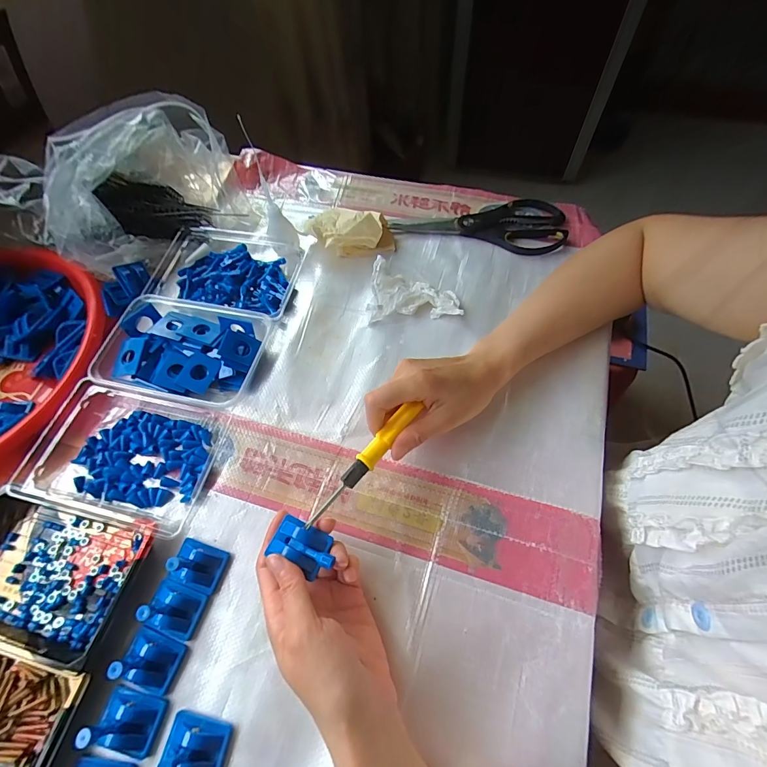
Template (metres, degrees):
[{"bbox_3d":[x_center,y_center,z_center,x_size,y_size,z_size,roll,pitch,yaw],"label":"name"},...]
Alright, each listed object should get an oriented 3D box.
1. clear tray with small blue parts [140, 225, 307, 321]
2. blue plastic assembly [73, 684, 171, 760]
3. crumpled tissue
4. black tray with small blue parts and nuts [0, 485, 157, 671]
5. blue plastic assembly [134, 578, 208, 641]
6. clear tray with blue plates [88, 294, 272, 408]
[{"bbox_3d":[-0.194,-0.142,0.464,0.183,0.031,0.113,12,63,8],"label":"clear tray with small blue parts"},{"bbox_3d":[-0.182,0.237,0.262,0.040,0.042,0.036,11,63,8],"label":"blue plastic assembly"},{"bbox_3d":[0.034,-0.102,0.426,0.102,0.043,0.056,-2,62,1],"label":"crumpled tissue"},{"bbox_3d":[-0.286,0.156,0.320,0.163,0.023,0.102,11,63,8],"label":"black tray with small blue parts and nuts"},{"bbox_3d":[-0.167,0.176,0.297,0.036,0.043,0.033,18,64,11],"label":"blue plastic assembly"},{"bbox_3d":[-0.214,-0.034,0.408,0.159,0.033,0.112,12,63,9],"label":"clear tray with blue plates"}]

